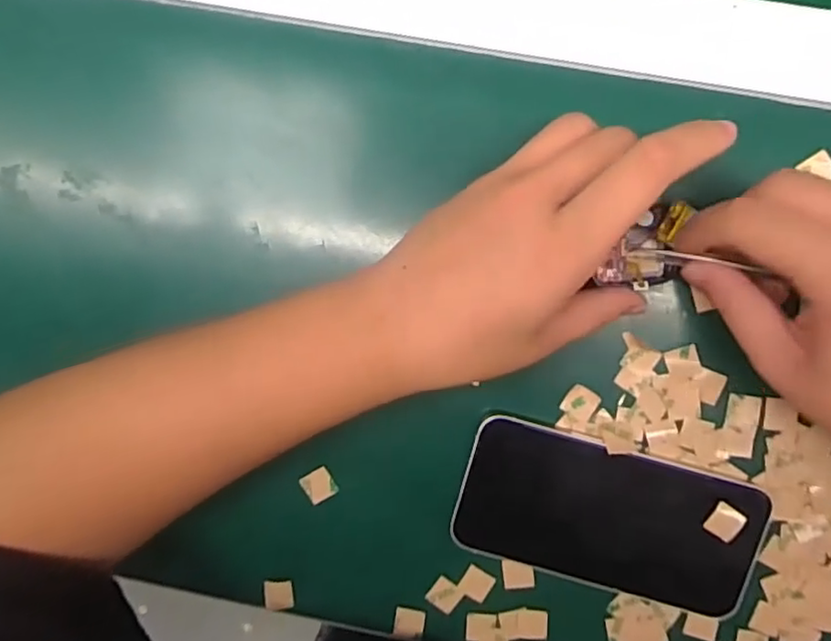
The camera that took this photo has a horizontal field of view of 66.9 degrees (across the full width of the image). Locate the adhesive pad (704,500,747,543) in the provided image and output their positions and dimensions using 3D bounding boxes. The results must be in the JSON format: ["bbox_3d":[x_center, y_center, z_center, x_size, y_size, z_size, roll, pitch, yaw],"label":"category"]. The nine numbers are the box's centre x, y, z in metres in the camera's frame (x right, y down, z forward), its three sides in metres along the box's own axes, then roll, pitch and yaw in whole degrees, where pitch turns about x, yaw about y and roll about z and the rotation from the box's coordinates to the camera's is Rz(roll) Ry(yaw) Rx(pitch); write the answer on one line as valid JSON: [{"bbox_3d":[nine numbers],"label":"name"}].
[{"bbox_3d":[0.149,0.097,0.303,0.016,0.004,0.016,35,97,0],"label":"adhesive pad"}]

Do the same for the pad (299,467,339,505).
[{"bbox_3d":[-0.050,0.086,0.326,0.015,0.004,0.016,-27,93,7],"label":"pad"}]

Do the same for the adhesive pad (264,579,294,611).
[{"bbox_3d":[-0.073,0.147,0.336,0.014,0.004,0.016,-5,95,5],"label":"adhesive pad"}]

